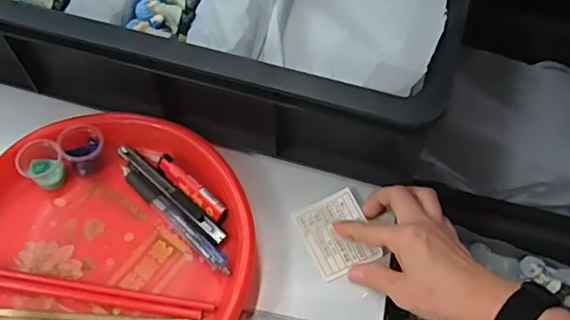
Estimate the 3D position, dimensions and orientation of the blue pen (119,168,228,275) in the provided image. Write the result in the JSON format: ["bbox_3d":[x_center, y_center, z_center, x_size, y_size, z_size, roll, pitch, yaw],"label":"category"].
[{"bbox_3d":[-0.092,0.049,0.472,0.129,0.007,0.015,40,67,20],"label":"blue pen"}]

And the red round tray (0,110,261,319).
[{"bbox_3d":[-0.147,0.076,0.454,0.232,0.041,0.234,0,60,0],"label":"red round tray"}]

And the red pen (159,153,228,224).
[{"bbox_3d":[-0.081,0.023,0.486,0.081,0.009,0.016,40,67,20],"label":"red pen"}]

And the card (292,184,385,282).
[{"bbox_3d":[0.044,0.061,0.475,0.054,0.010,0.068,-22,63,-13],"label":"card"}]

